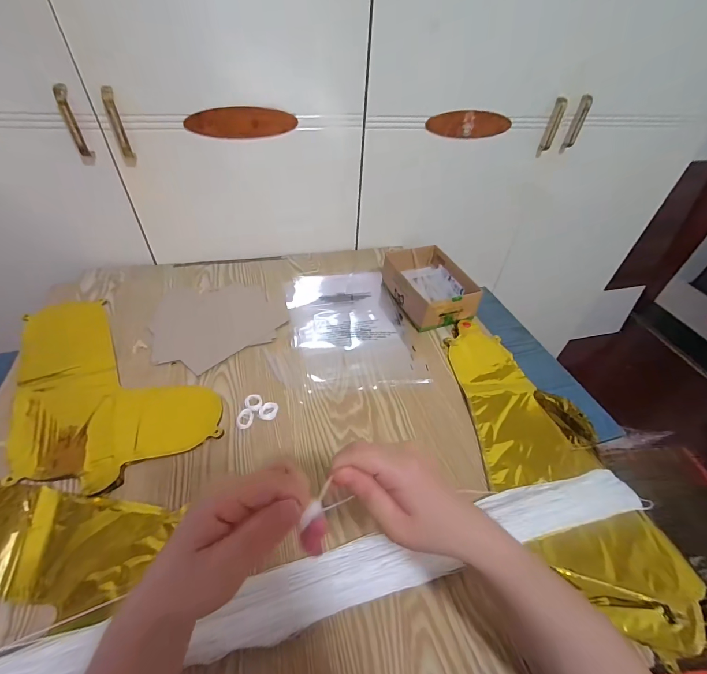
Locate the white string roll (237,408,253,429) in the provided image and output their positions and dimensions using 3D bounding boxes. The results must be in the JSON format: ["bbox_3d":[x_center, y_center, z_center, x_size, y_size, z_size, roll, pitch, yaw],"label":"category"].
[{"bbox_3d":[-0.153,0.116,0.479,0.021,0.006,0.030,2,45,-4],"label":"white string roll"}]

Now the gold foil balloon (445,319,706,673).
[{"bbox_3d":[0.266,0.142,0.482,0.185,0.015,0.449,-1,46,-7],"label":"gold foil balloon"}]

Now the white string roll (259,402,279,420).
[{"bbox_3d":[-0.122,0.107,0.492,0.024,0.005,0.029,14,46,8],"label":"white string roll"}]

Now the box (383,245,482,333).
[{"bbox_3d":[0.148,-0.102,0.680,0.129,0.066,0.186,-12,48,-17],"label":"box"}]

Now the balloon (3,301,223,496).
[{"bbox_3d":[-0.375,0.049,0.519,0.228,0.012,0.372,-24,52,-26],"label":"balloon"}]

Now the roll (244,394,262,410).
[{"bbox_3d":[-0.146,0.097,0.499,0.024,0.007,0.029,-10,47,-15],"label":"roll"}]

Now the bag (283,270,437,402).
[{"bbox_3d":[-0.008,-0.025,0.636,0.209,0.014,0.300,-6,46,-12],"label":"bag"}]

